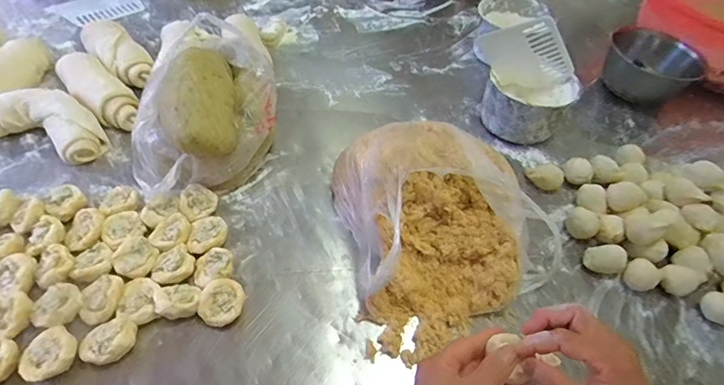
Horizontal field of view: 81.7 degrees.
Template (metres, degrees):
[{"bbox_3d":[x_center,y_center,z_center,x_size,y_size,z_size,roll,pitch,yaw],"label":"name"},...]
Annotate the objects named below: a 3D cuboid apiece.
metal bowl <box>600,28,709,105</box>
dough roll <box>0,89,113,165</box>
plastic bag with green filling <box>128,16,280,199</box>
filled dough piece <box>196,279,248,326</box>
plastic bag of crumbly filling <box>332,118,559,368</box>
[{"bbox_3d":[0.524,-0.228,0.764,0.146,0.106,0.122,-12,53,-15],"label":"metal bowl"},{"bbox_3d":[-0.466,-0.107,0.621,0.180,0.047,0.095,14,51,7],"label":"dough roll"},{"bbox_3d":[-0.231,-0.122,0.604,0.212,0.145,0.210,-23,56,-22],"label":"plastic bag with green filling"},{"bbox_3d":[-0.161,0.129,0.486,0.048,0.028,0.052,3,50,-3],"label":"filled dough piece"},{"bbox_3d":[0.102,0.026,0.539,0.259,0.116,0.250,-21,55,-21],"label":"plastic bag of crumbly filling"}]

